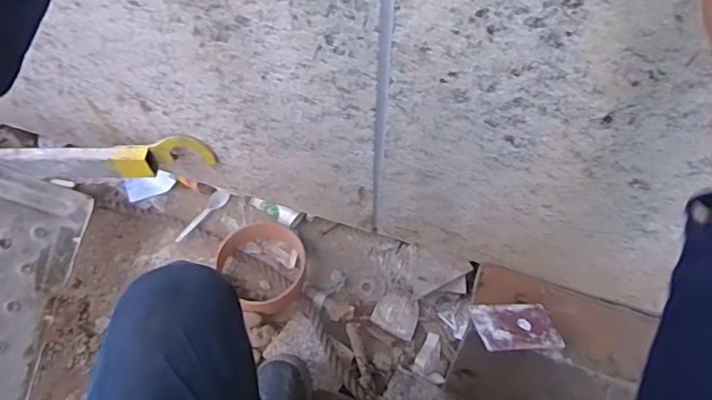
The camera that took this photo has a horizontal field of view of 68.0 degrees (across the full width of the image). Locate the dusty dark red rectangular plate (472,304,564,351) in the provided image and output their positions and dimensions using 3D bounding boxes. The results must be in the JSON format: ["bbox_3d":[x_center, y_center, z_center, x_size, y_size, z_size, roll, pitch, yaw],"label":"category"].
[{"bbox_3d":[0.231,0.181,0.759,0.122,0.011,0.082,4,37,-15],"label":"dusty dark red rectangular plate"}]

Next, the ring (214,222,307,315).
[{"bbox_3d":[-0.170,0.114,0.953,0.167,0.052,0.161,0,64,0],"label":"ring"}]

